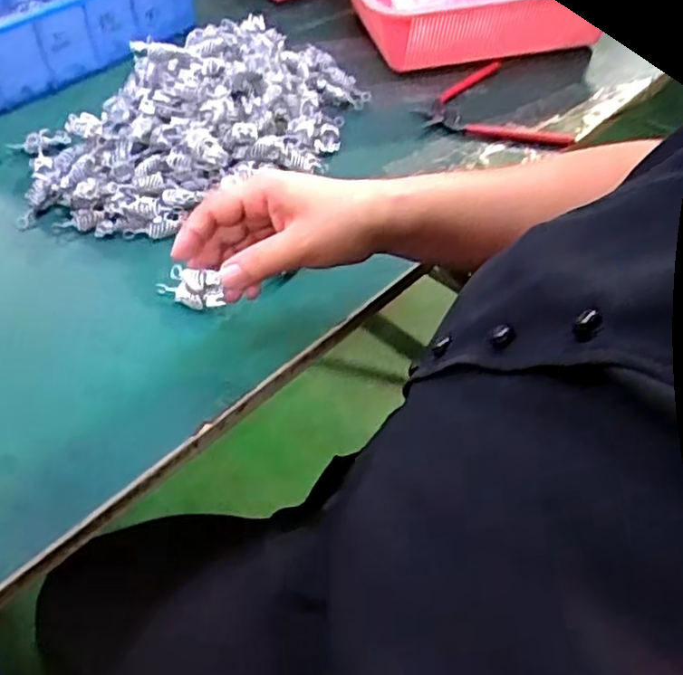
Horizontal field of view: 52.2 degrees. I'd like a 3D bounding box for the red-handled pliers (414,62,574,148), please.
[{"bbox_3d":[0.145,-0.228,0.710,0.122,0.009,0.152,-18,52,-16],"label":"red-handled pliers"}]

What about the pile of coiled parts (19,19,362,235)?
[{"bbox_3d":[-0.129,-0.211,0.649,0.344,0.066,0.199,-29,55,-24],"label":"pile of coiled parts"}]

